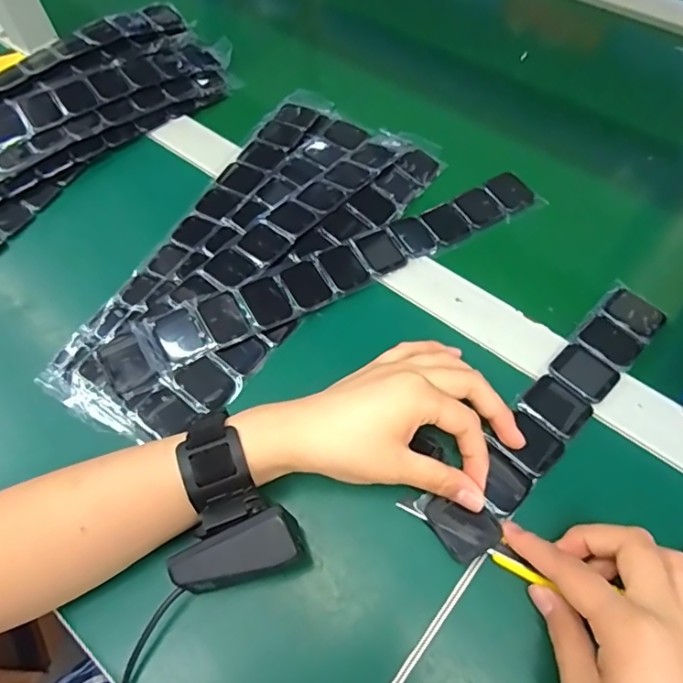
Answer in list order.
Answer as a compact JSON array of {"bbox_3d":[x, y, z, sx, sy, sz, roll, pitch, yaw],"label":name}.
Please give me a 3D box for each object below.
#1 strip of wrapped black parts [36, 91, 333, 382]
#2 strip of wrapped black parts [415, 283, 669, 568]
[{"bbox_3d":[-0.109,-0.106,0.444,0.045,0.017,0.350,24,65,17],"label":"strip of wrapped black parts"},{"bbox_3d":[0.139,0.045,0.348,0.044,0.014,0.230,38,69,22],"label":"strip of wrapped black parts"}]

